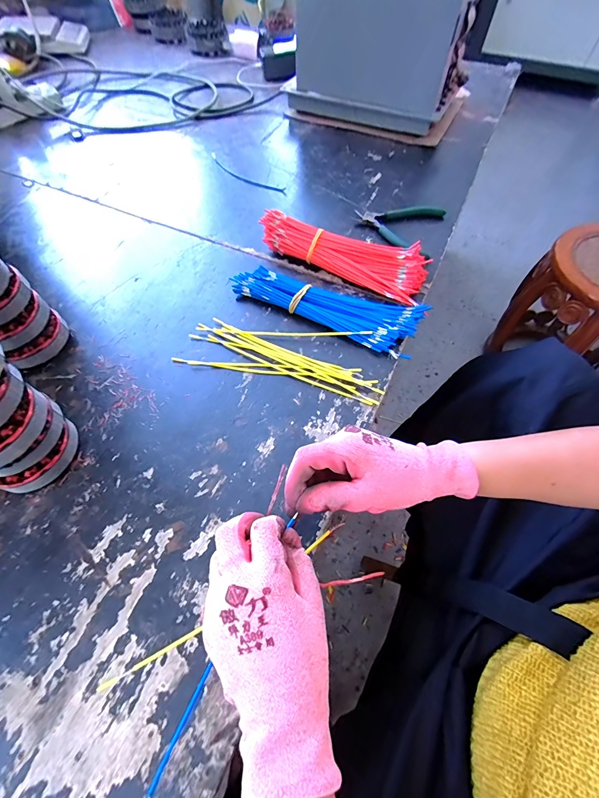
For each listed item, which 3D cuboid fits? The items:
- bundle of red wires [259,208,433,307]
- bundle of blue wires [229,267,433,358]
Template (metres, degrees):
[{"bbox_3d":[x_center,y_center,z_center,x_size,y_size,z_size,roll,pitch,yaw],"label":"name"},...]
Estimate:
[{"bbox_3d":[0.059,-0.210,0.499,0.252,0.045,0.086,21,63,11],"label":"bundle of red wires"},{"bbox_3d":[0.036,-0.135,0.468,0.256,0.026,0.084,23,63,13],"label":"bundle of blue wires"}]

